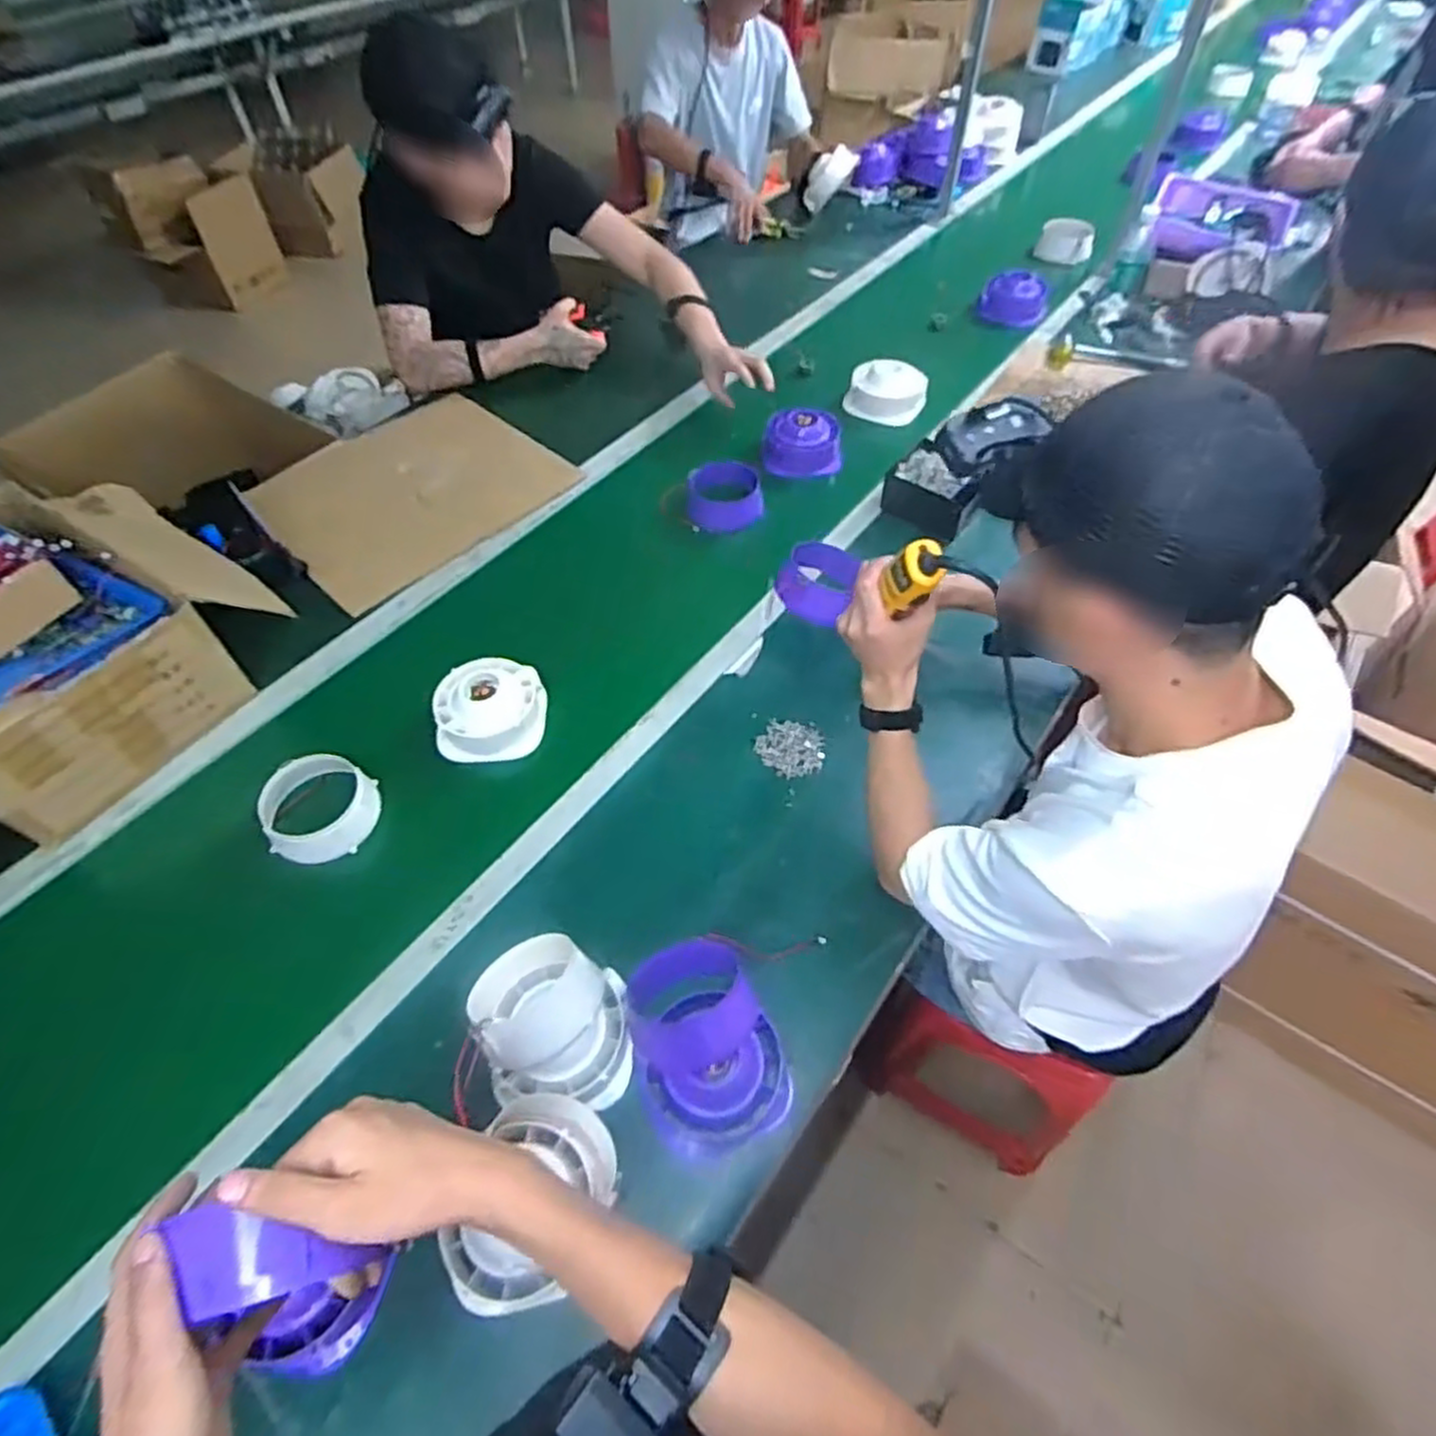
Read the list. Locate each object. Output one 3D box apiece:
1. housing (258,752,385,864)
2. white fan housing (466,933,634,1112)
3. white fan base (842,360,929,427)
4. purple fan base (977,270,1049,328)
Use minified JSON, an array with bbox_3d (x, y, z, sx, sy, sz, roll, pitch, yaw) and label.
[{"bbox_3d":[-0.486,0.113,0.924,0.143,0.062,0.128,29,60,20],"label":"housing"},{"bbox_3d":[-0.160,0.292,0.733,0.144,0.089,0.138,0,54,0],"label":"white fan housing"},{"bbox_3d":[0.314,-0.604,1.414,0.147,0.060,0.140,8,55,6],"label":"white fan base"},{"bbox_3d":[0.627,-0.888,1.608,0.139,0.067,0.130,20,57,14],"label":"purple fan base"}]

